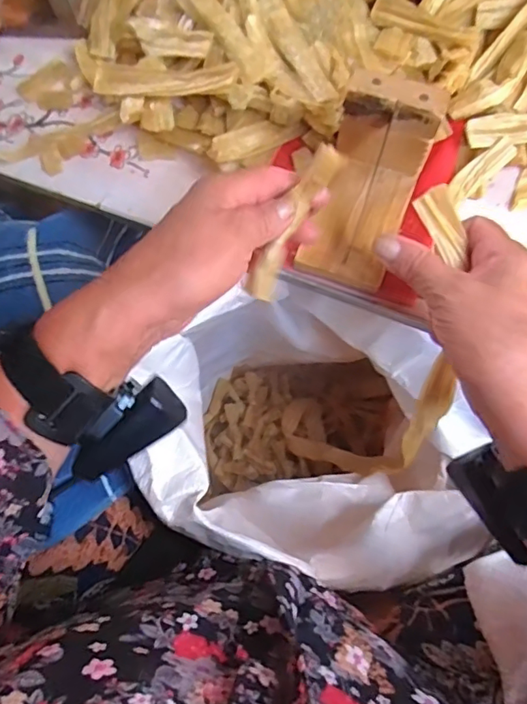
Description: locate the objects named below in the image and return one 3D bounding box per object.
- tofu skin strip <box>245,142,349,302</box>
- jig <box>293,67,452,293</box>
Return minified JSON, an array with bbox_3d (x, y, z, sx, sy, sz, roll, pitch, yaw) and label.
[{"bbox_3d":[0.018,-0.074,0.307,0.016,0.013,0.095,34,111,11],"label":"tofu skin strip"},{"bbox_3d":[0.067,-0.106,0.333,0.059,0.074,0.101,19,75,7],"label":"jig"}]

